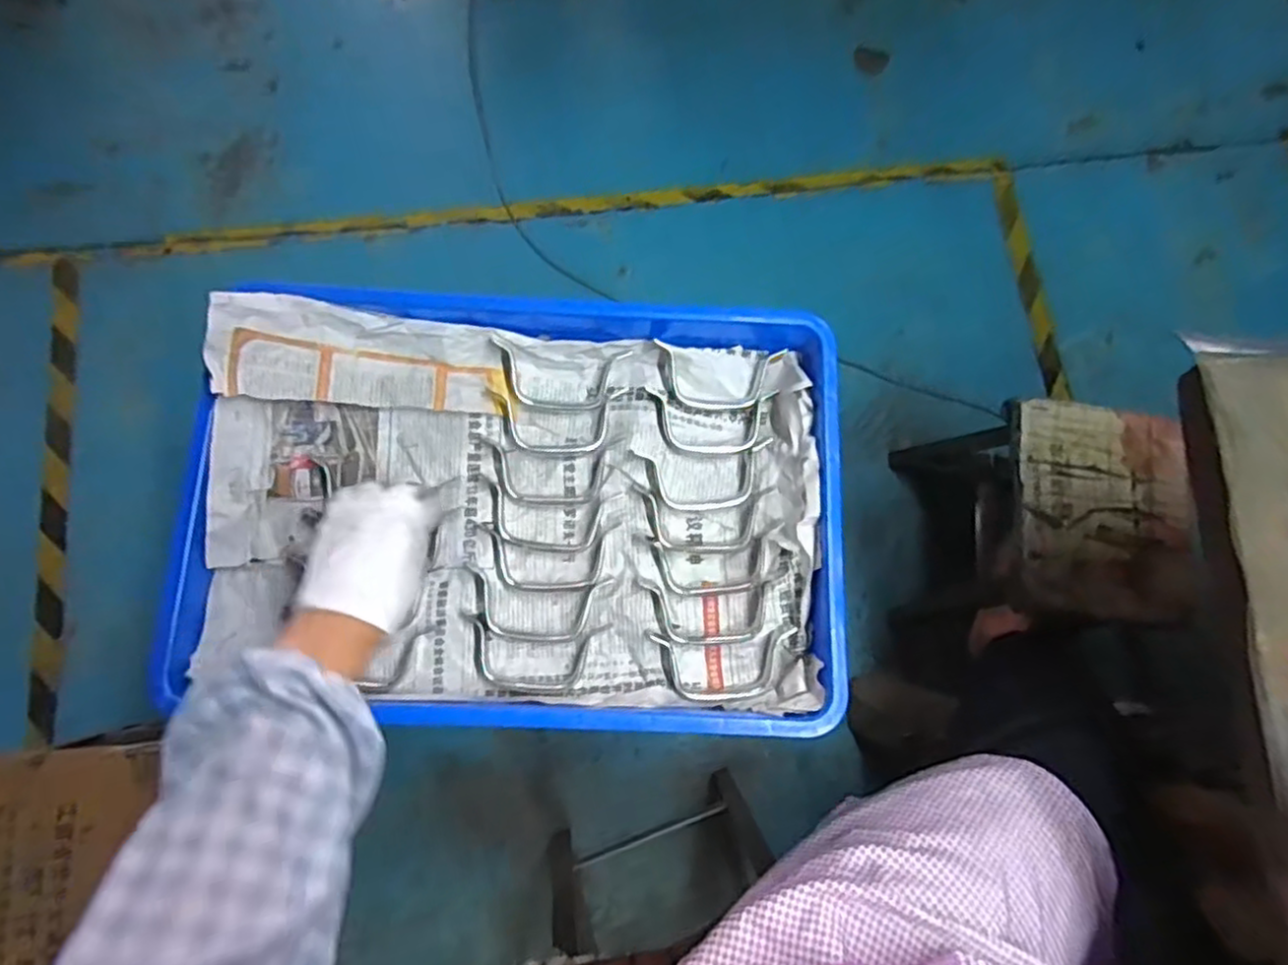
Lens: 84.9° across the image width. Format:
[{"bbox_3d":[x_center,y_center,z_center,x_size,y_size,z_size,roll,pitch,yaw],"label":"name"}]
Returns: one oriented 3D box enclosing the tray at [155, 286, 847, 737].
[{"bbox_3d":[-0.097,0.017,0.590,0.509,0.080,0.347,2,76,-1],"label":"tray"}]

